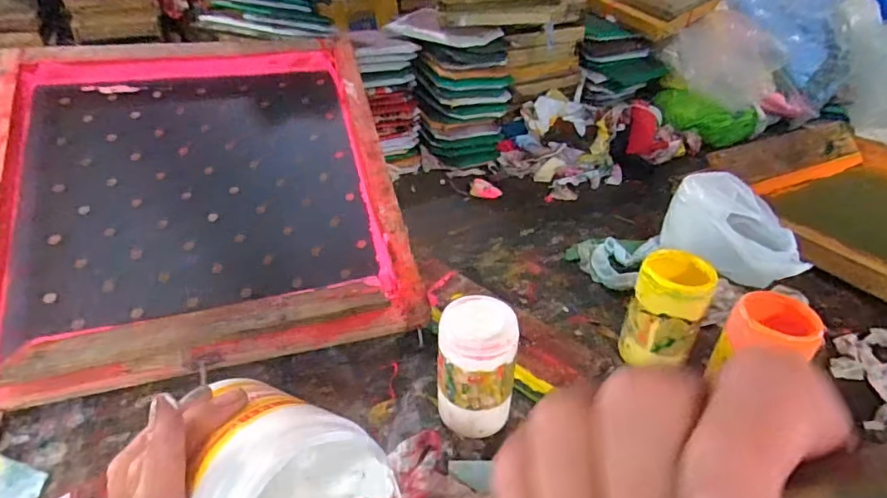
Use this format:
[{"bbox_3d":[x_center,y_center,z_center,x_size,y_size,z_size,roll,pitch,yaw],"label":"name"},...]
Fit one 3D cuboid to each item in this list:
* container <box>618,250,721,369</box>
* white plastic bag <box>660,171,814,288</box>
[{"bbox_3d":[0.312,0.096,0.722,0.095,0.168,0.096,20,40,23],"label":"container"},{"bbox_3d":[0.498,-0.031,0.878,0.223,0.133,0.111,25,42,28],"label":"white plastic bag"}]

